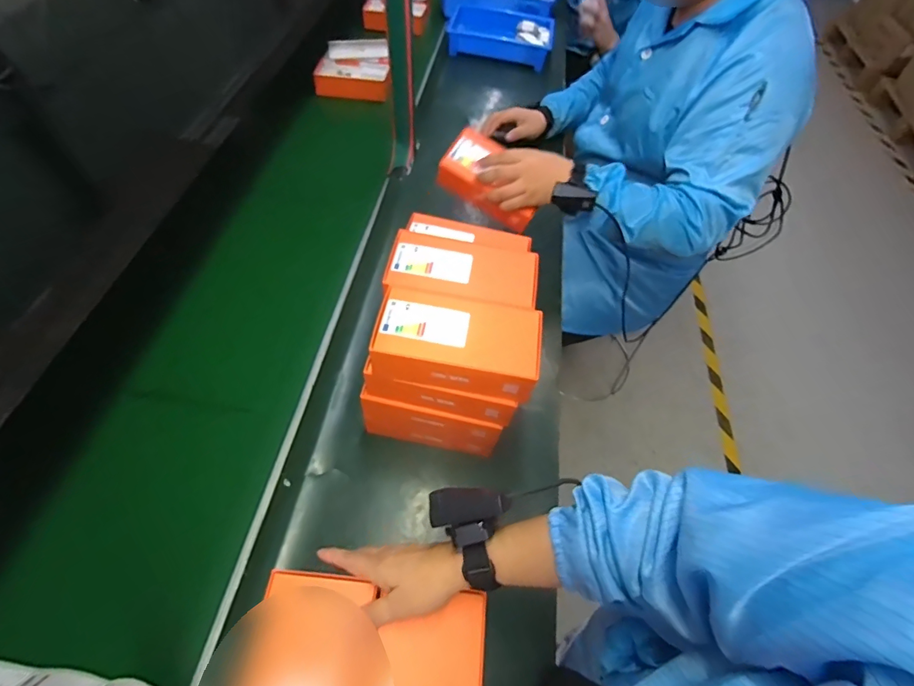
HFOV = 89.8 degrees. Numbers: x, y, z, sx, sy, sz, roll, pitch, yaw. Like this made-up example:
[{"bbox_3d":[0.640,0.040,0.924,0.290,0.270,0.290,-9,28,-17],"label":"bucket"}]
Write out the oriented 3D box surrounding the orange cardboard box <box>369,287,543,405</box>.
[{"bbox_3d":[0.000,-0.005,0.549,0.192,0.060,0.108,10,56,4],"label":"orange cardboard box"}]

